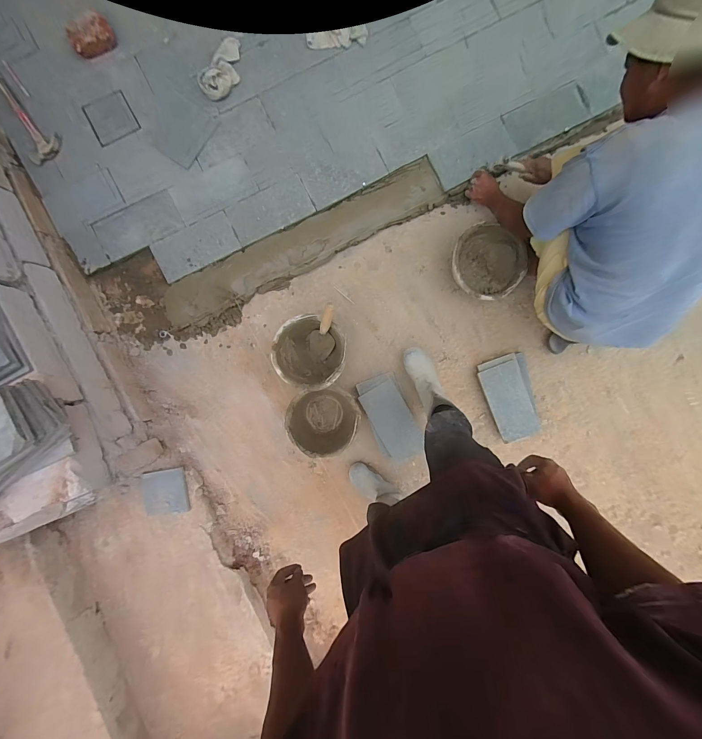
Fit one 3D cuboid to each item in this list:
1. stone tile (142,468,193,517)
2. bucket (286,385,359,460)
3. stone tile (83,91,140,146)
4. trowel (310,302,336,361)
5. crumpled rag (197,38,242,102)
[{"bbox_3d":[-0.683,0.454,1.175,0.156,0.013,0.170,-5,98,-3],"label":"stone tile"},{"bbox_3d":[-0.094,0.189,1.174,0.248,0.185,0.232,0,86,2],"label":"bucket"},{"bbox_3d":[-0.858,-0.901,1.140,0.149,0.010,0.142,-28,95,-3],"label":"stone tile"},{"bbox_3d":[-0.100,-0.128,1.127,0.090,0.275,0.042,21,58,3],"label":"trowel"},{"bbox_3d":[-0.444,-1.048,1.113,0.109,0.035,0.215,35,88,3],"label":"crumpled rag"}]

